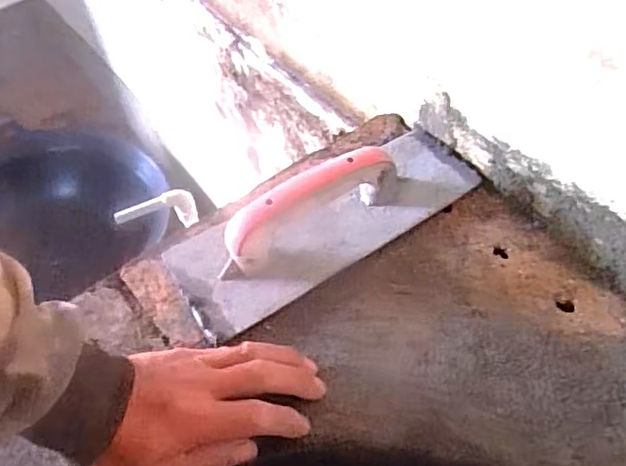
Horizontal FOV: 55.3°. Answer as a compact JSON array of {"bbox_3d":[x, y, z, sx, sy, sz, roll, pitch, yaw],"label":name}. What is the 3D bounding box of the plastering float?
[{"bbox_3d":[0.012,-0.027,0.512,0.281,0.068,0.110,-27,54,-16],"label":"plastering float"}]

